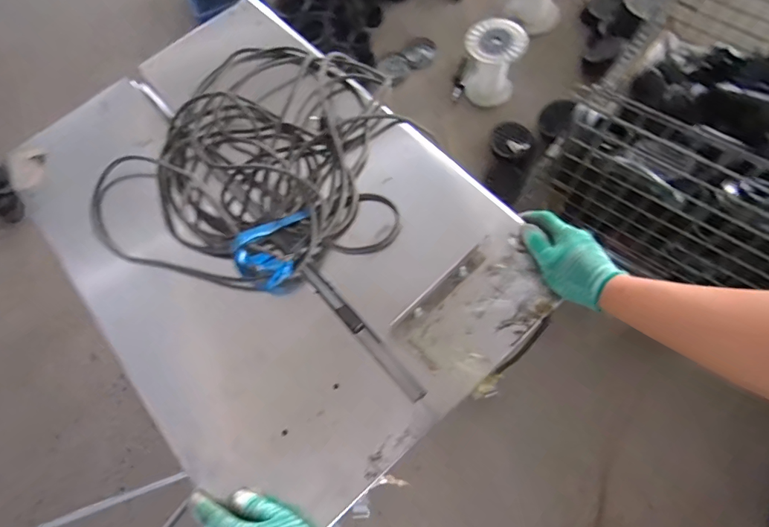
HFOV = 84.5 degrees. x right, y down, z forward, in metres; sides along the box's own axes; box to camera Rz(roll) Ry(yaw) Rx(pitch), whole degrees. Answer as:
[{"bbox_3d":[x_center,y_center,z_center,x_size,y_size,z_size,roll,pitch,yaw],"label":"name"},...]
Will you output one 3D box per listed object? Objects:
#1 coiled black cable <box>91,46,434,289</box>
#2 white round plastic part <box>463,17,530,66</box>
[{"bbox_3d":[-0.189,-0.178,0.648,0.434,0.076,0.403,-2,64,3],"label":"coiled black cable"},{"bbox_3d":[0.375,-0.744,1.418,0.204,0.029,0.135,20,107,8],"label":"white round plastic part"}]

